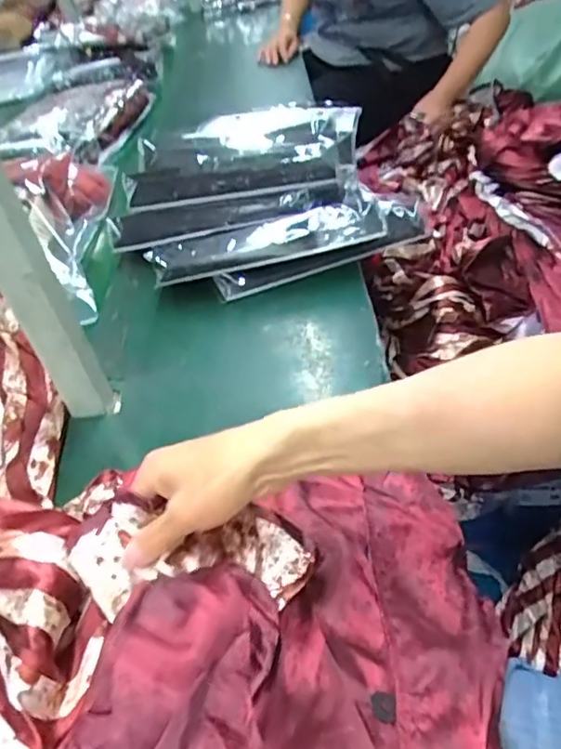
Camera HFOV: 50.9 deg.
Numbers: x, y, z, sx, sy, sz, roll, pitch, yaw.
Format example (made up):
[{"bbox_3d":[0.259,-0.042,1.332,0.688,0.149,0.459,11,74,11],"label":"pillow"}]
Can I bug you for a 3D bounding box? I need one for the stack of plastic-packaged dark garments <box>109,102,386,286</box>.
[{"bbox_3d":[-0.063,-0.226,0.800,0.353,0.122,0.229,-10,42,2],"label":"stack of plastic-packaged dark garments"}]

